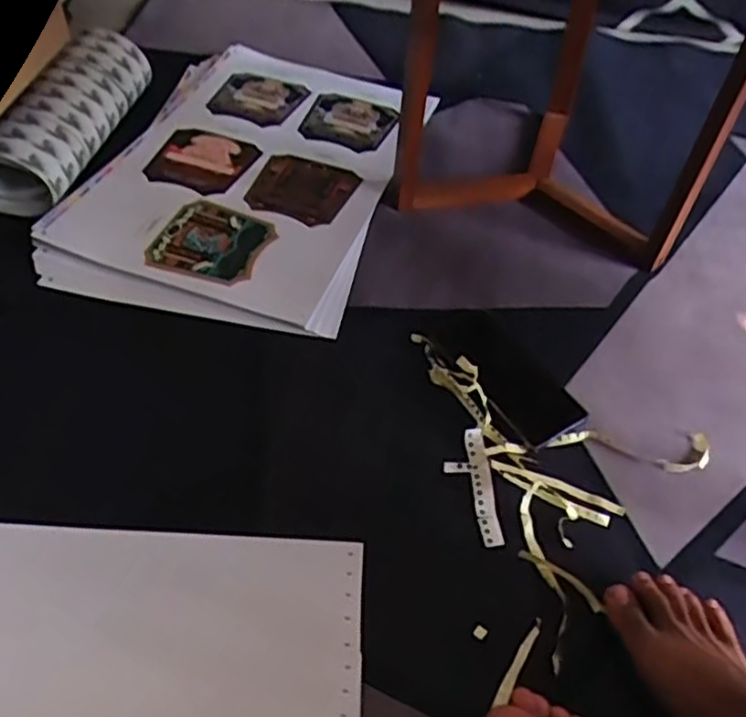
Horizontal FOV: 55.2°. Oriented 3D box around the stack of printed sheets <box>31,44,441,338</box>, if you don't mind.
[{"bbox_3d":[-0.156,-0.273,0.987,0.372,0.028,0.619,13,45,7],"label":"stack of printed sheets"}]

